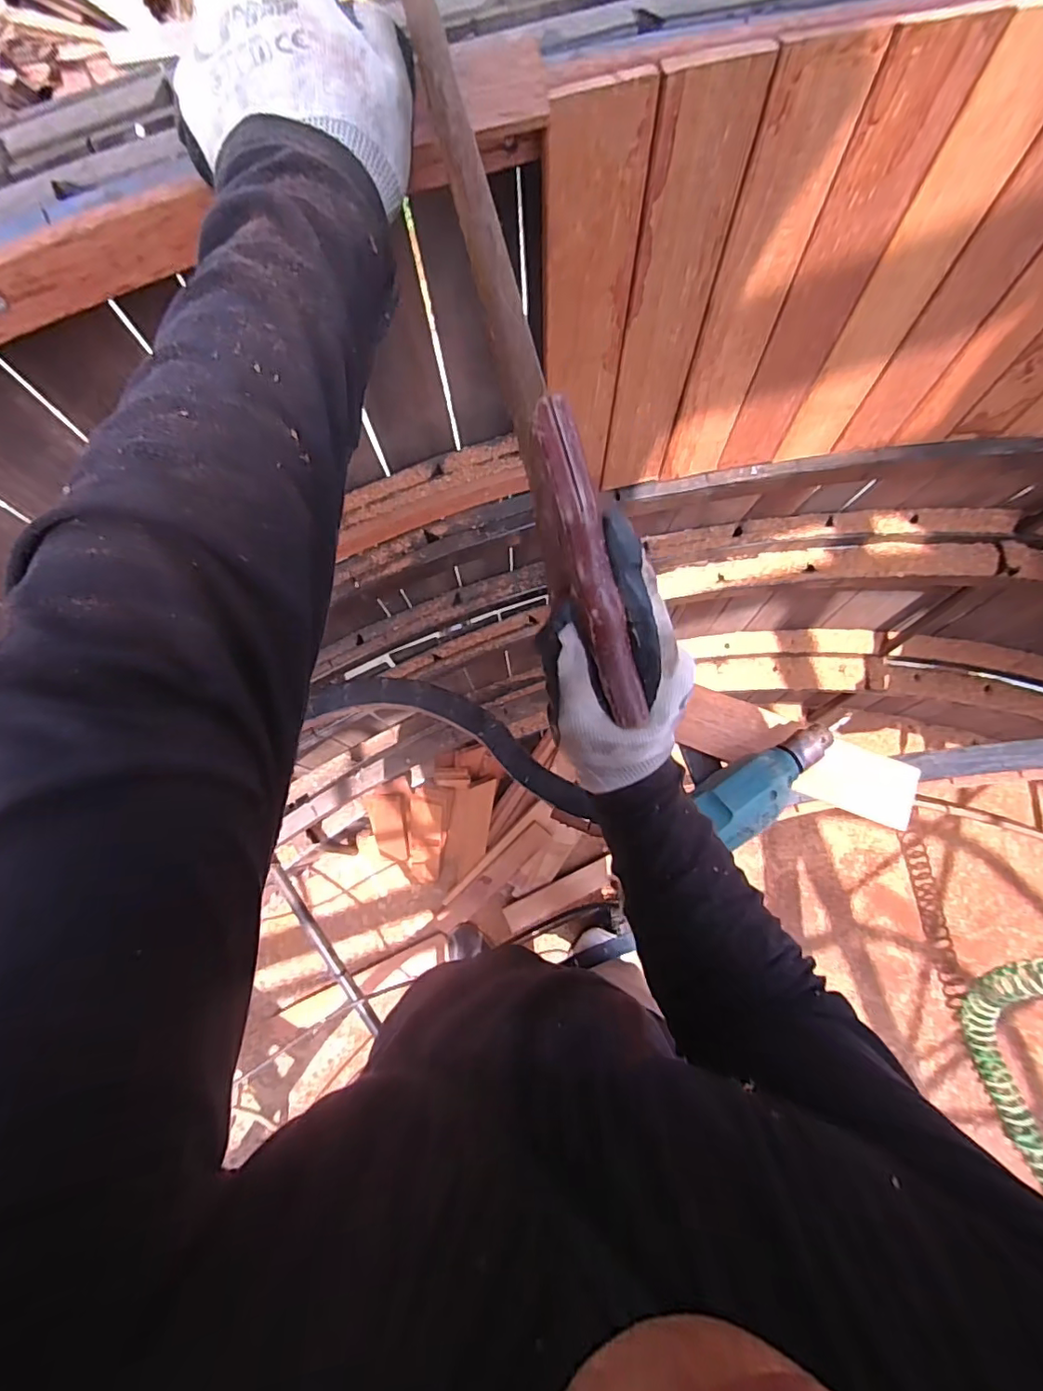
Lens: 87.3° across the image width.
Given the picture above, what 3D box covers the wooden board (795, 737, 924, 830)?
[{"bbox_3d":[0.348,0.088,0.570,0.008,0.110,0.066,15,94,-36],"label":"wooden board"}]

